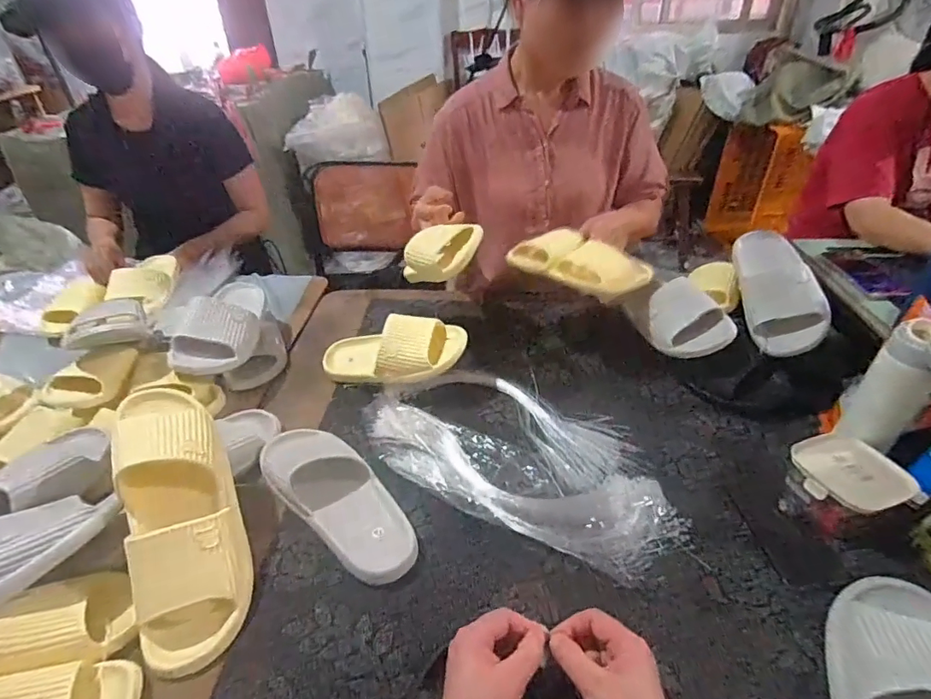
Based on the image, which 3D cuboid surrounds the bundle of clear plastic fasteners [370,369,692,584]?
[{"bbox_3d":[0.076,0.136,0.697,0.443,0.034,0.237,18,41,25],"label":"bundle of clear plastic fasteners"}]

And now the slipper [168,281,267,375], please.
[{"bbox_3d":[-0.410,-0.062,0.847,0.102,0.069,0.274,-7,38,-6],"label":"slipper"}]

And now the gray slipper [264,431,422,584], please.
[{"bbox_3d":[-0.167,0.174,0.624,0.273,0.066,0.108,28,46,34],"label":"gray slipper"}]

